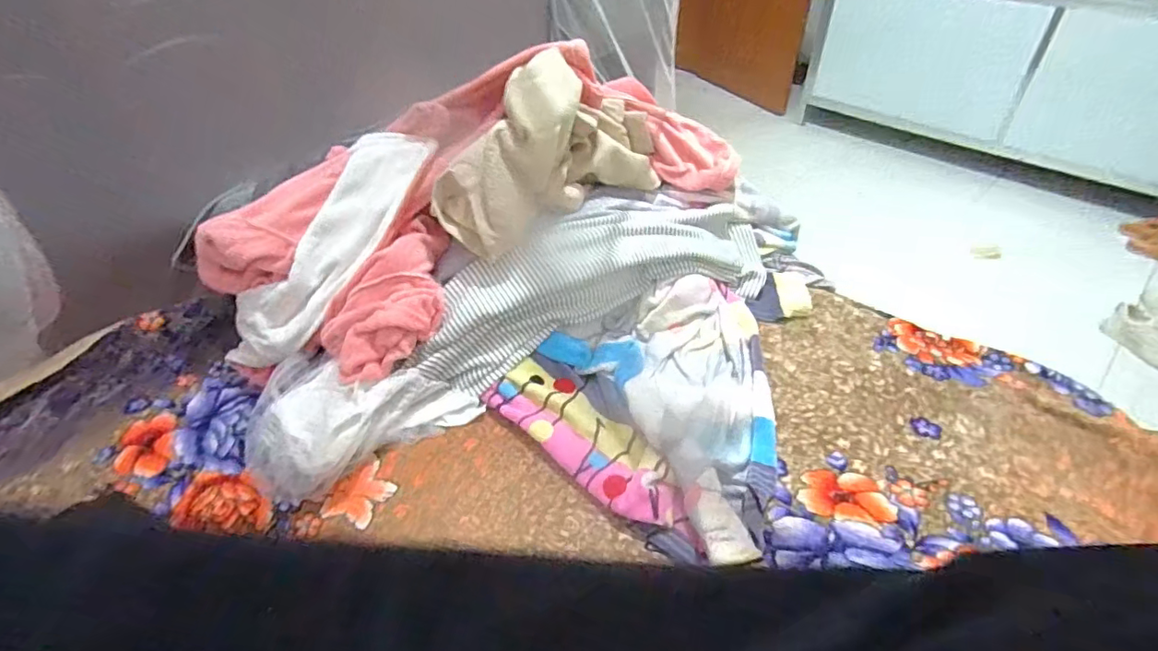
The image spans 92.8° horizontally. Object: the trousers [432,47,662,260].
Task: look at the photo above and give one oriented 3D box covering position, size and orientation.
[{"bbox_3d":[-0.029,-0.262,0.802,0.371,0.193,0.109,-29,49,-26],"label":"trousers"}]

